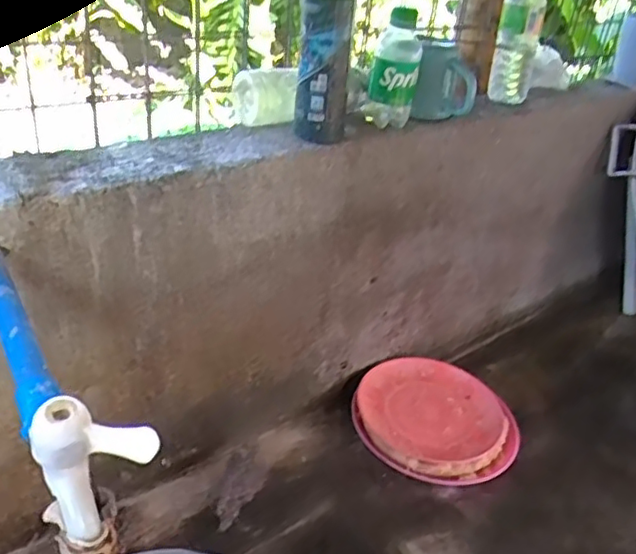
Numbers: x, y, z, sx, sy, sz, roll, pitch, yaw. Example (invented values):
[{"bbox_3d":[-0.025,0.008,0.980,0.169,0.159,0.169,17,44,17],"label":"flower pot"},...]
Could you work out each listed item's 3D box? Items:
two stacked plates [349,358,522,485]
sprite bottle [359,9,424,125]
[{"bbox_3d":[0.161,0.198,0.867,0.221,0.052,0.199,11,32,6],"label":"two stacked plates"},{"bbox_3d":[0.088,-0.243,0.722,0.055,0.124,0.063,8,32,1],"label":"sprite bottle"}]

